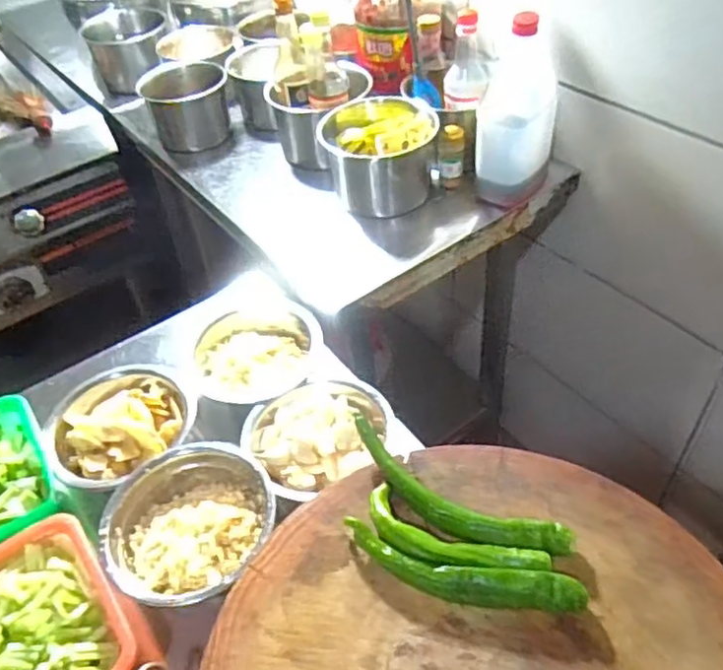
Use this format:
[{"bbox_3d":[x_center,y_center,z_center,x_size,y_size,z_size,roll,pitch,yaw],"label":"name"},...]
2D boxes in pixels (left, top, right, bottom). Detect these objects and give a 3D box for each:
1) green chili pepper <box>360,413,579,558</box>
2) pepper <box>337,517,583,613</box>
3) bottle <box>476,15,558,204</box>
[{"bbox_3d":[0.071,0.135,0.532,0.198,0.035,0.047,22,52,25],"label":"green chili pepper"},{"bbox_3d":[0.073,0.185,0.495,0.183,0.024,0.038,11,48,16],"label":"pepper"},{"bbox_3d":[0.223,-0.311,0.924,0.110,0.240,0.099,7,47,13],"label":"bottle"}]

